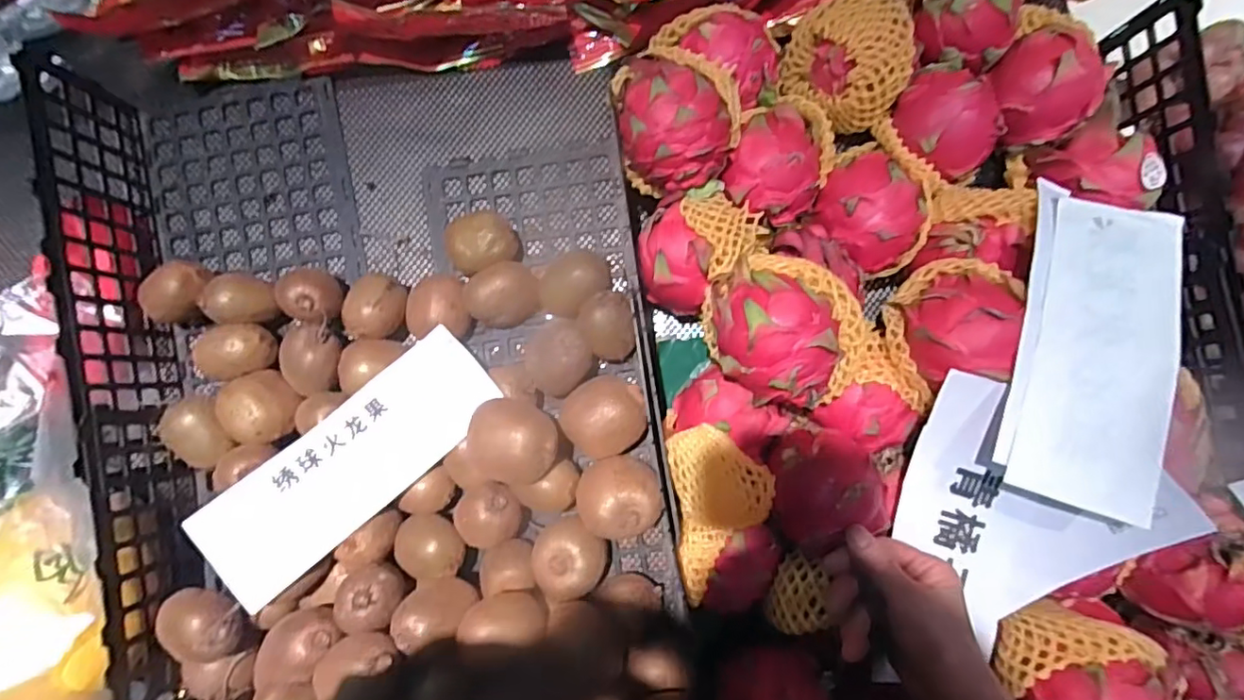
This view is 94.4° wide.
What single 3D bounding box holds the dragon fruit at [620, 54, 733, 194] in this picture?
[{"bbox_3d":[0.035,-0.190,0.480,0.081,0.084,0.112,-40,63,-19],"label":"dragon fruit"}]

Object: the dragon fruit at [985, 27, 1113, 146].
[{"bbox_3d":[0.370,-0.233,0.507,0.079,0.069,0.073,-2,57,3],"label":"dragon fruit"}]

